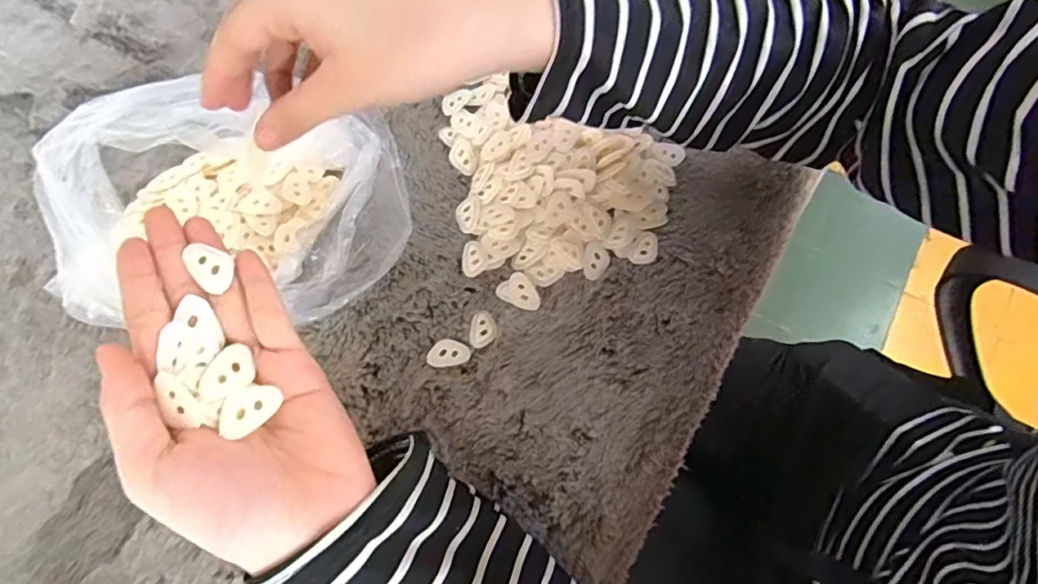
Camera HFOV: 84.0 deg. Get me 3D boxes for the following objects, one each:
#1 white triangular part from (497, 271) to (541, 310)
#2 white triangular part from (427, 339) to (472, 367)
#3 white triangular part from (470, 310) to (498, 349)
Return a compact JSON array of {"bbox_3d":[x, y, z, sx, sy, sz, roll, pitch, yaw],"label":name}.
[{"bbox_3d":[0.001,0.001,0.370,0.020,0.004,0.027,-41,77,-15],"label":"white triangular part"},{"bbox_3d":[-0.043,0.037,0.355,0.026,0.004,0.016,-3,71,-4],"label":"white triangular part"},{"bbox_3d":[-0.022,0.023,0.362,0.017,0.004,0.024,-3,71,-4],"label":"white triangular part"}]

